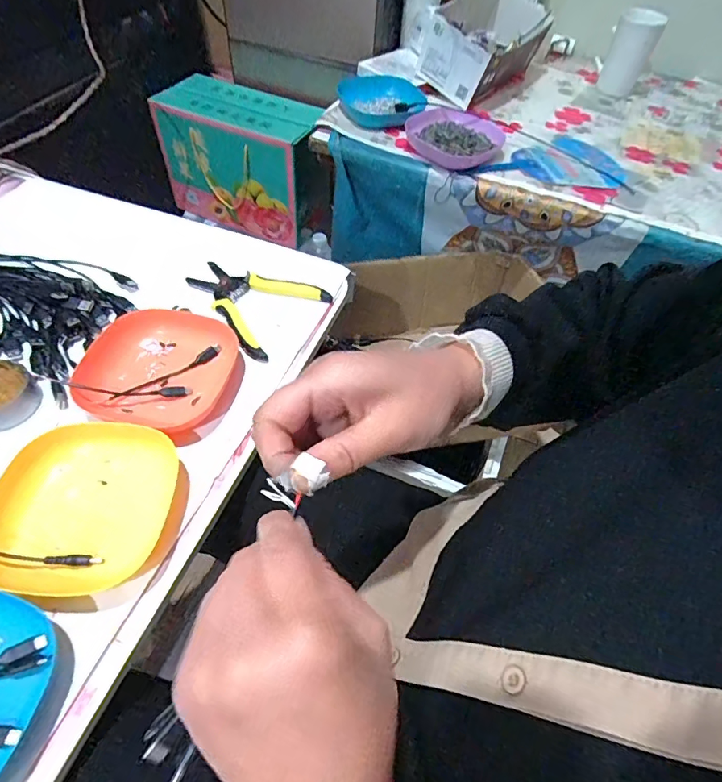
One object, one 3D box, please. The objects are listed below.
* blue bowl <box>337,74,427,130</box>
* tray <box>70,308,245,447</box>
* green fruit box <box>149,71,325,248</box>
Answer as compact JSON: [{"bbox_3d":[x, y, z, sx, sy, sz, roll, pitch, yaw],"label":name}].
[{"bbox_3d":[0.033,-0.485,0.790,0.136,0.039,0.122,1,54,-4],"label":"blue bowl"},{"bbox_3d":[-0.201,-0.022,0.471,0.152,0.028,0.134,11,54,4],"label":"tray"},{"bbox_3d":[-0.257,-0.498,1.016,0.317,0.233,0.162,24,56,13],"label":"green fruit box"}]

